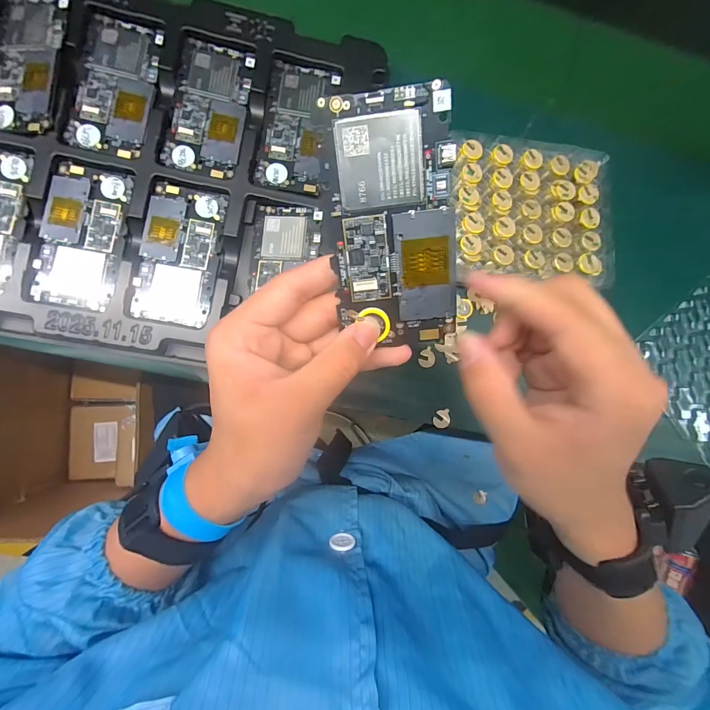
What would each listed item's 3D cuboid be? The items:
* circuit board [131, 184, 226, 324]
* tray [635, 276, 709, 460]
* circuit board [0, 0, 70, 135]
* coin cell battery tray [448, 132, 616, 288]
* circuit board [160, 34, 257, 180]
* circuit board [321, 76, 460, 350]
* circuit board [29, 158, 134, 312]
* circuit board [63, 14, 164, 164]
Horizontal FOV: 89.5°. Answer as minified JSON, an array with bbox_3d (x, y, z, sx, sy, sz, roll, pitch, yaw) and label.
[{"bbox_3d":[-0.161,-0.093,0.329,0.068,0.004,0.125,8,87,-7],"label":"circuit board"},{"bbox_3d":[0.398,0.020,0.396,0.141,0.007,0.159,-39,93,-9],"label":"tray"},{"bbox_3d":[-0.293,-0.261,0.318,0.057,0.004,0.128,8,87,-7],"label":"circuit board"},{"bbox_3d":[0.174,-0.145,0.353,0.163,0.023,0.143,0,88,-7],"label":"coin cell battery tray"},{"bbox_3d":[-0.137,-0.234,0.340,0.067,0.006,0.126,12,86,-7],"label":"circuit board"},{"bbox_3d":[0.020,-0.066,0.190,0.063,0.005,0.125,-4,111,5],"label":"circuit board"},{"bbox_3d":[-0.245,-0.108,0.320,0.067,0.006,0.128,9,87,-7],"label":"circuit board"},{"bbox_3d":[-0.219,-0.246,0.331,0.063,0.004,0.125,11,86,-7],"label":"circuit board"}]

